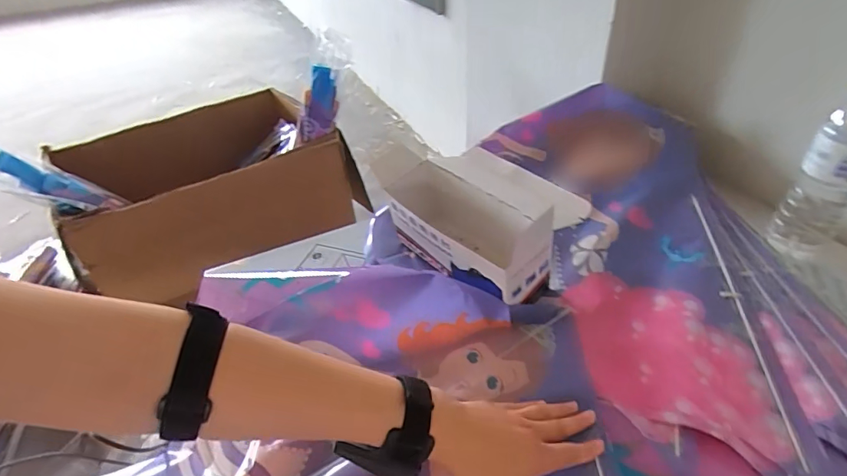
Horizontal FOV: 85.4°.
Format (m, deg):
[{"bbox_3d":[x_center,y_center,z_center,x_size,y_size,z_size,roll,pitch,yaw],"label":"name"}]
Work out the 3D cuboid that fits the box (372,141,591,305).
[{"bbox_3d":[0.070,-0.030,0.588,0.229,0.099,0.162,29,53,34],"label":"box"}]

